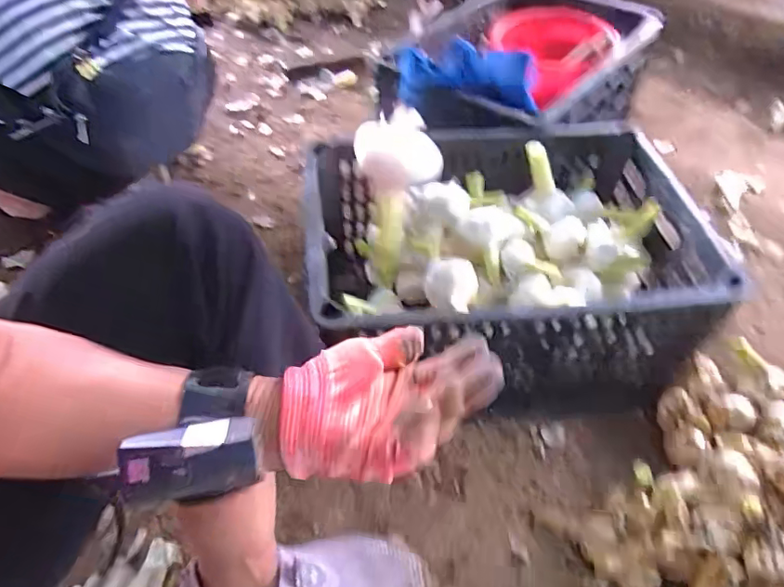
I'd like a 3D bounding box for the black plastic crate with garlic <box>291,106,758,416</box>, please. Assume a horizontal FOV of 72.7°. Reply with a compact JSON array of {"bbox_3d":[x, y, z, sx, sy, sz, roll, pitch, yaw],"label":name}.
[{"bbox_3d":[0.134,-0.021,0.690,0.414,0.251,0.322,-8,48,-2],"label":"black plastic crate with garlic"}]

